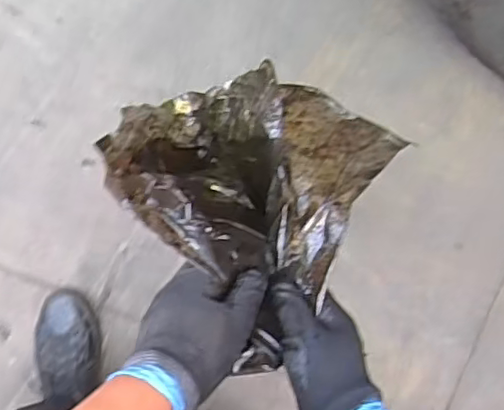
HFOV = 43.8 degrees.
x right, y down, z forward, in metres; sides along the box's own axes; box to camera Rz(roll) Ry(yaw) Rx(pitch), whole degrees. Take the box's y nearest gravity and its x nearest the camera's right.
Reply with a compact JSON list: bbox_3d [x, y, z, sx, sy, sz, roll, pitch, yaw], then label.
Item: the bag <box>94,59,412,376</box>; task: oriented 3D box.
[{"bbox_3d":[-0.012,-0.025,0.570,0.198,0.196,0.214,39,90,-5],"label":"bag"}]

